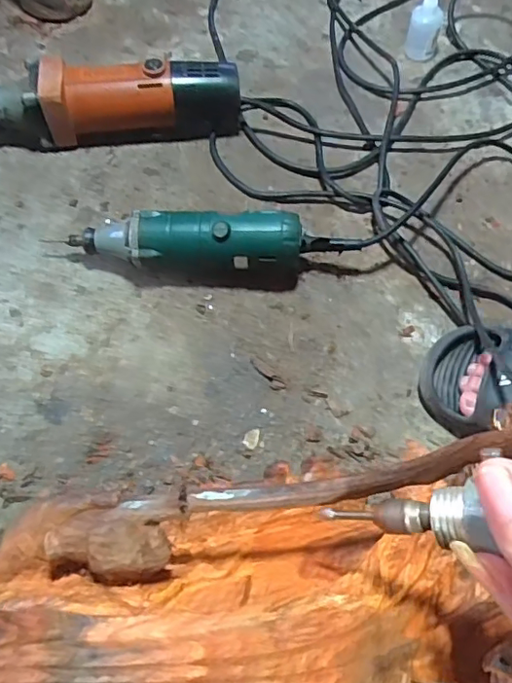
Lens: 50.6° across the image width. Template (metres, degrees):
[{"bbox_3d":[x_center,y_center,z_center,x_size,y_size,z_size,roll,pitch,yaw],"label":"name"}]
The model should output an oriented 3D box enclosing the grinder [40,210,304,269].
[{"bbox_3d":[-0.067,-0.086,0.490,0.208,0.060,0.045,0,63,-3],"label":"grinder"}]

